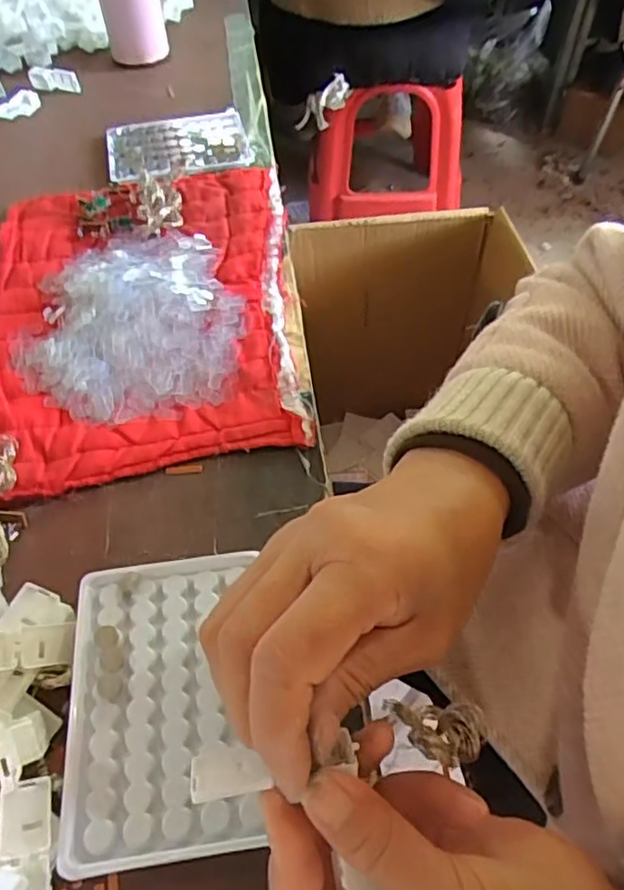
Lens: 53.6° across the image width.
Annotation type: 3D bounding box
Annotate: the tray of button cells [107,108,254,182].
[{"bbox_3d":[-0.129,-0.290,0.592,0.130,0.007,0.098,-10,55,-6],"label":"tray of button cells"}]

